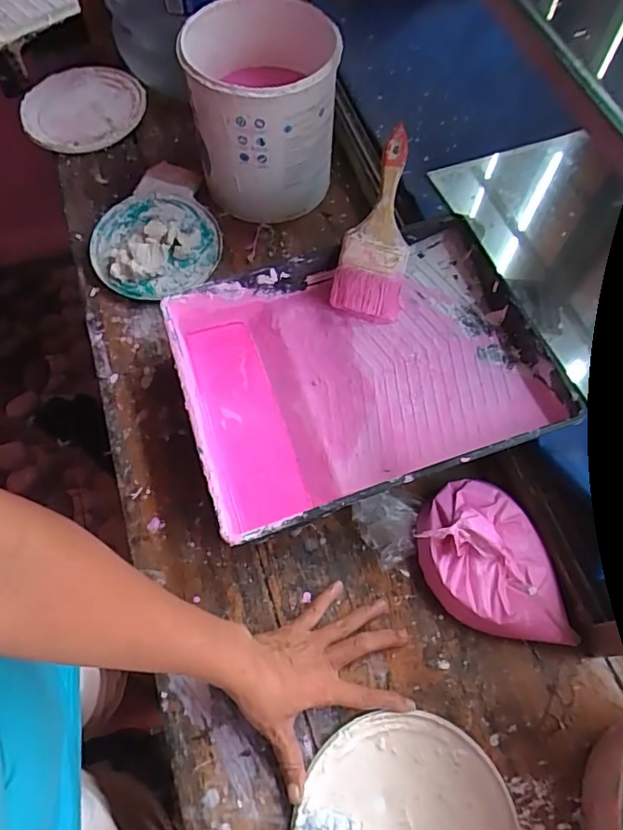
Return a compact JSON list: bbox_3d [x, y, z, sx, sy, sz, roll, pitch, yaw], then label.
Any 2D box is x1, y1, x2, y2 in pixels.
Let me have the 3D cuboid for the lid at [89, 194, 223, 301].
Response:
[{"bbox_3d":[-0.196,-0.221,0.678,0.157,0.035,0.149,0,64,0],"label":"lid"}]

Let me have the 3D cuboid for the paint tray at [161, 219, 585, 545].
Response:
[{"bbox_3d":[0.048,-0.040,0.573,0.351,0.084,0.271,-17,65,-9],"label":"paint tray"}]

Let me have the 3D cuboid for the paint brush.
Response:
[{"bbox_3d":[0.073,-0.204,0.585,0.072,0.021,0.198,11,91,5],"label":"paint brush"}]

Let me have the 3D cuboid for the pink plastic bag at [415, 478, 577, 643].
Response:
[{"bbox_3d":[0.166,0.132,0.502,0.125,0.051,0.149,-5,64,-3],"label":"pink plastic bag"}]

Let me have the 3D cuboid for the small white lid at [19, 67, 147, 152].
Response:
[{"bbox_3d":[-0.340,-0.457,0.806,0.179,0.022,0.165,0,64,0],"label":"small white lid"}]

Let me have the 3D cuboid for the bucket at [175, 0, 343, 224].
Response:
[{"bbox_3d":[-0.058,-0.374,0.668,0.166,0.172,0.165,0,64,0],"label":"bucket"}]

